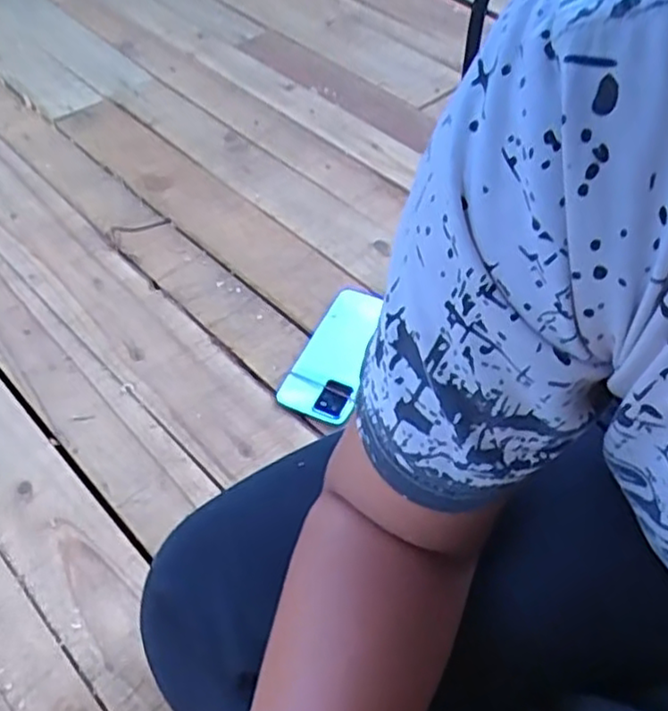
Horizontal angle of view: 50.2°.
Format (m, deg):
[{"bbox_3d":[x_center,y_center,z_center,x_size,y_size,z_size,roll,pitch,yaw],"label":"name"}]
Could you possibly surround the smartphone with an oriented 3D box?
[{"bbox_3d":[0.004,-0.007,0.734,0.067,0.013,0.156,18,61,18],"label":"smartphone"}]

